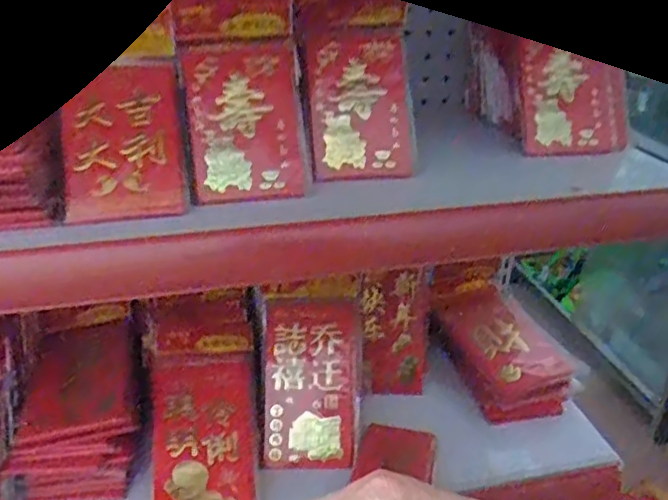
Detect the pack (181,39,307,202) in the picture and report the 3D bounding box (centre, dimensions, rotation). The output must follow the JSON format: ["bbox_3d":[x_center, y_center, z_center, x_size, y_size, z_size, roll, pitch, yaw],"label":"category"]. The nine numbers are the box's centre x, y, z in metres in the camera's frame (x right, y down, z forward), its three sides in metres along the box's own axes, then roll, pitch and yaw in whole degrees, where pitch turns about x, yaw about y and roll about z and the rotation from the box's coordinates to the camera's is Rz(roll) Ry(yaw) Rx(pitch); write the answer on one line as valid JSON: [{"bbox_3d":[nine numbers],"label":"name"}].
[{"bbox_3d":[-0.067,-0.096,0.471,0.082,0.116,0.010,-7,-6,-13],"label":"pack"}]

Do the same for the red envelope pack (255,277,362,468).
[{"bbox_3d":[-0.025,0.123,0.653,0.102,0.190,0.017,0,-16,-4],"label":"red envelope pack"}]

